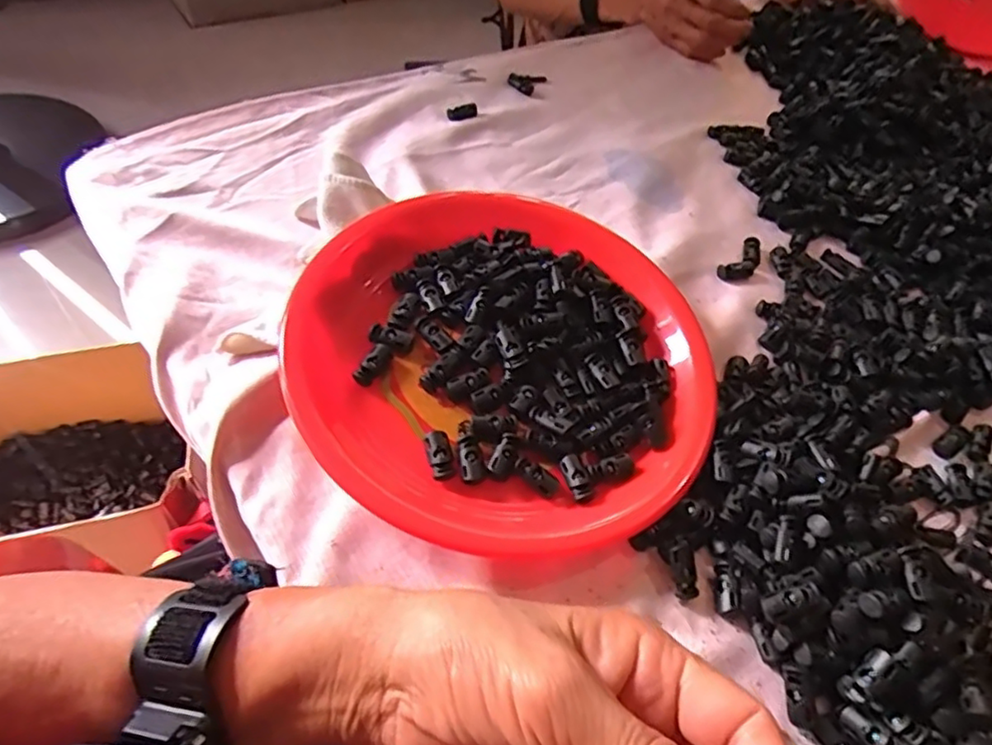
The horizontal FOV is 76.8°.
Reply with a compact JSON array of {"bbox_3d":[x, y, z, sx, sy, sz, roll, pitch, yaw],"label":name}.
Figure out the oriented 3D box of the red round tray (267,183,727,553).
[{"bbox_3d":[0.009,-0.014,0.390,0.248,0.043,0.245,4,53,-5],"label":"red round tray"}]

